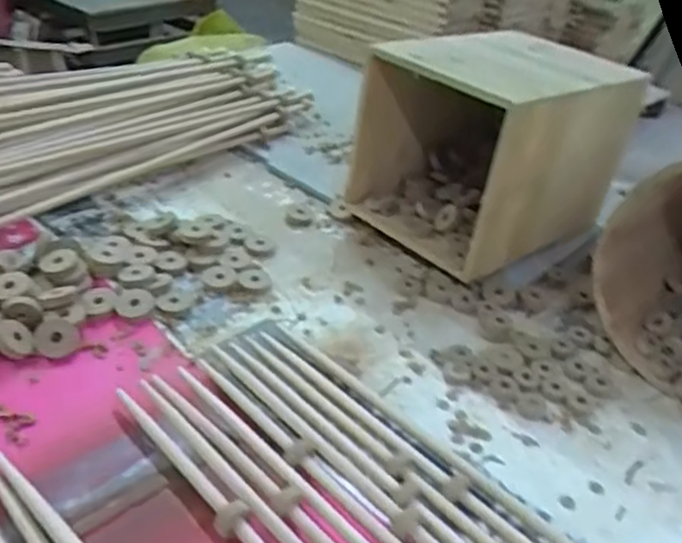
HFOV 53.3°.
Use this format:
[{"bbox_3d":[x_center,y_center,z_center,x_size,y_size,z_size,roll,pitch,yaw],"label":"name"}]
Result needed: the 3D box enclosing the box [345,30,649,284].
[{"bbox_3d":[0.168,-0.132,0.775,0.247,0.223,0.192,-17,40,-30],"label":"box"}]

